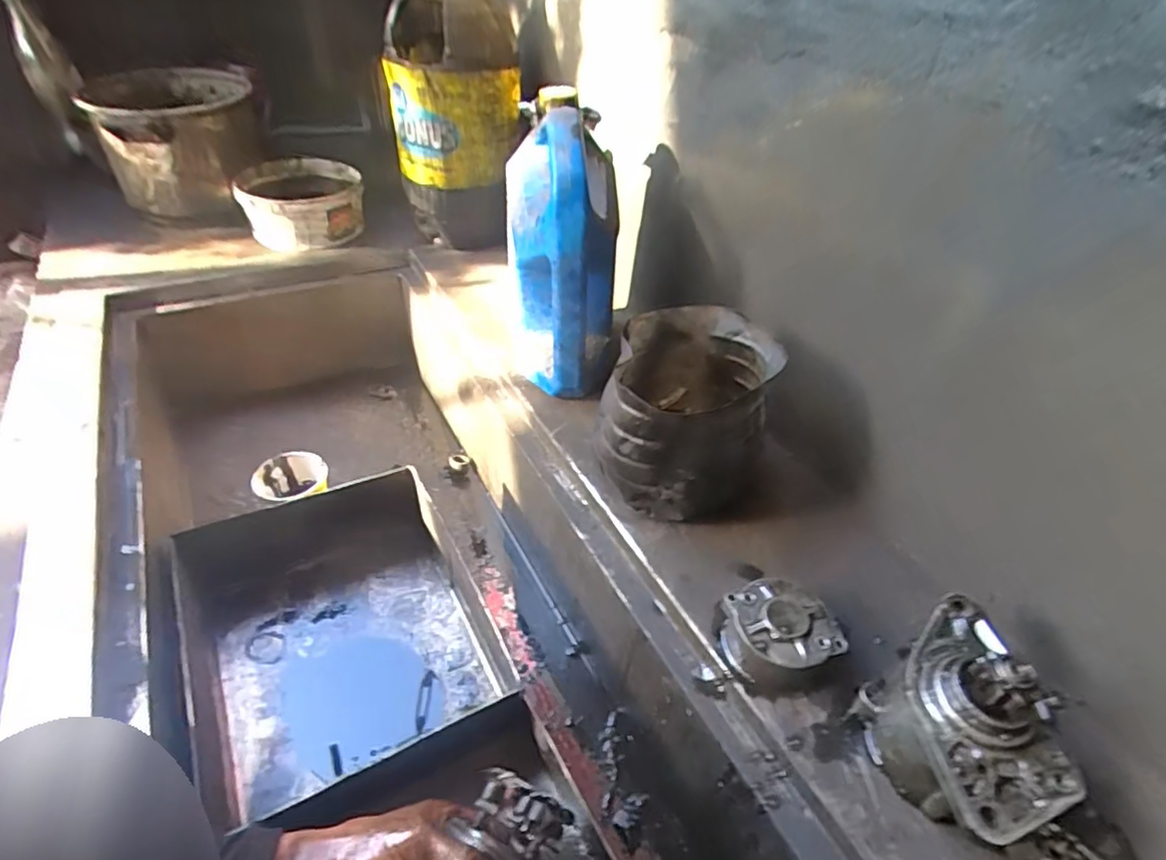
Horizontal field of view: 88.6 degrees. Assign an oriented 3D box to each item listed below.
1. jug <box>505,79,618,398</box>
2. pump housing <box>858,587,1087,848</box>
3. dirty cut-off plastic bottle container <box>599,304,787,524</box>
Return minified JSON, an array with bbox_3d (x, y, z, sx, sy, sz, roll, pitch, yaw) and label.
[{"bbox_3d":[-0.020,-0.193,0.671,0.127,0.282,0.182,1,42,-4],"label":"jug"},{"bbox_3d":[0.258,0.195,0.407,0.091,0.122,0.149,0,40,-5],"label":"pump housing"},{"bbox_3d":[0.096,-0.007,0.605,0.158,0.175,0.166,4,40,0],"label":"dirty cut-off plastic bottle container"}]

